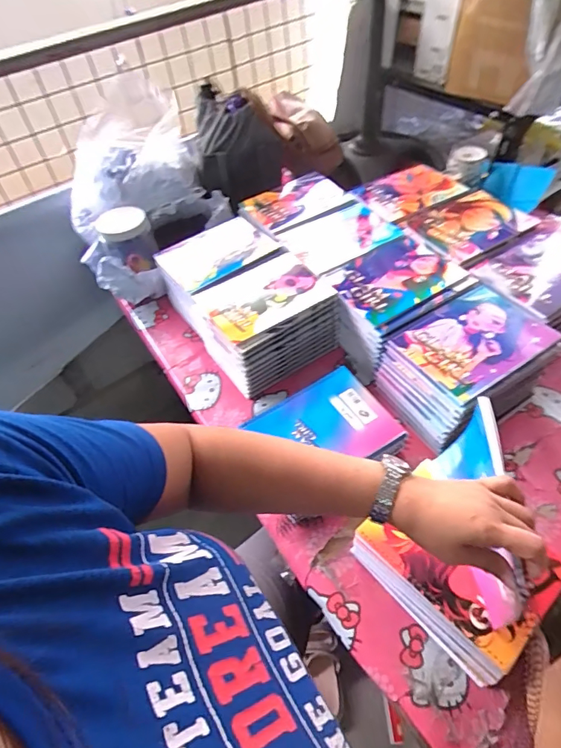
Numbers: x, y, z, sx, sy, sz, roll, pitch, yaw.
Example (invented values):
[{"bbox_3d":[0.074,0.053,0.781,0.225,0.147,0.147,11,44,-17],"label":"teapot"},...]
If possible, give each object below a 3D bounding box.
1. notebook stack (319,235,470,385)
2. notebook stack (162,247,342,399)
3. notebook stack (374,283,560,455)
[{"bbox_3d":[0.194,-0.125,0.801,0.226,0.109,0.173,-30,54,-18],"label":"notebook stack"},{"bbox_3d":[-0.024,-0.094,0.805,0.209,0.116,0.176,-29,54,-17],"label":"notebook stack"},{"bbox_3d":[0.285,-0.013,0.706,0.226,0.123,0.167,-26,53,-15],"label":"notebook stack"}]

